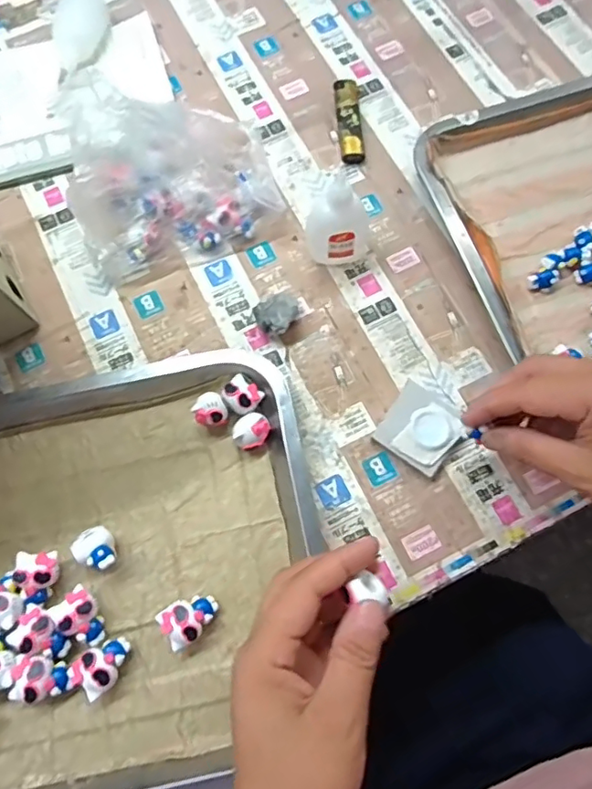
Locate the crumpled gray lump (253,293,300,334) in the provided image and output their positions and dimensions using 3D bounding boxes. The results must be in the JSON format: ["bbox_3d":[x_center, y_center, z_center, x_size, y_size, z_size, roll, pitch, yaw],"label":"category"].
[{"bbox_3d":[-0.013,-0.059,0.415,0.032,0.020,0.028,-27,74,-8],"label":"crumpled gray lump"}]

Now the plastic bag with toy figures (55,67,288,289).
[{"bbox_3d":[-0.098,-0.170,0.409,0.148,0.099,0.100,-21,74,-6],"label":"plastic bag with toy figures"}]

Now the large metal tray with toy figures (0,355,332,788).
[{"bbox_3d":[-0.158,0.121,0.356,0.348,0.024,0.257,-11,73,-3],"label":"large metal tray with toy figures"}]

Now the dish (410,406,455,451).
[{"bbox_3d":[0.092,0.024,0.381,0.028,0.011,0.029,0,72,0],"label":"dish"}]

